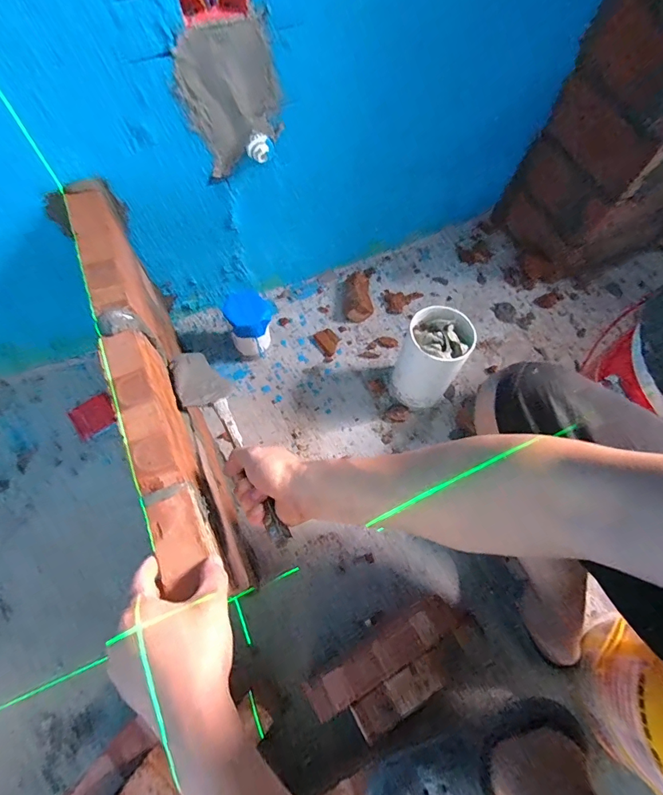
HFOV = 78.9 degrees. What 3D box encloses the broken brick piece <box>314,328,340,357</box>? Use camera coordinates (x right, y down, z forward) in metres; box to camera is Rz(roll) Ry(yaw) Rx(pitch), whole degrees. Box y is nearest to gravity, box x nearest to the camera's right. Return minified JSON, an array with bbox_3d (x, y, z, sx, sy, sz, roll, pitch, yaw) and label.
[{"bbox_3d":[-0.006,-0.121,0.865,0.047,0.013,0.058,-38,74,-17],"label":"broken brick piece"}]

